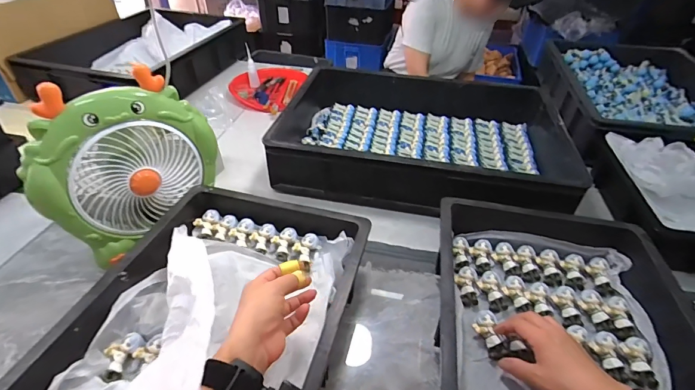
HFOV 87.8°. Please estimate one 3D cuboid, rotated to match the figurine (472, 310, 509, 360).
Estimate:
[{"bbox_3d":[0.188,0.186,0.485,0.032,0.026,0.066,-5,47,-7],"label":"figurine"}]

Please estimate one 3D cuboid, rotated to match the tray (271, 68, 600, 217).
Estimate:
[{"bbox_3d":[0.157,-0.132,0.821,0.589,0.131,0.406,13,41,13],"label":"tray"}]

